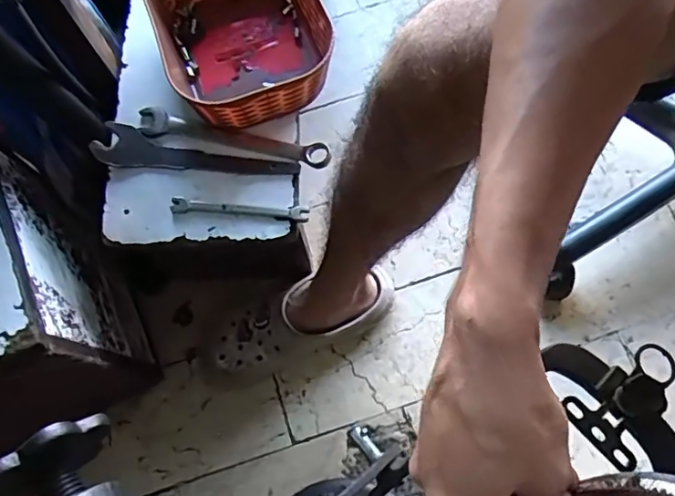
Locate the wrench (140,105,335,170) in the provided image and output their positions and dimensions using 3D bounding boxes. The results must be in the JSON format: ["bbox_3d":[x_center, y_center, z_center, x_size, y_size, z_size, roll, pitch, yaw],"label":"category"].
[{"bbox_3d":[-0.108,-0.112,0.558,0.199,0.008,0.031,14,72,7],"label":"wrench"}]

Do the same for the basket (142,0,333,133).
[{"bbox_3d":[-0.100,-0.225,0.560,0.163,0.070,0.207,-22,72,-5],"label":"basket"}]

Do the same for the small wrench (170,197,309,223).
[{"bbox_3d":[-0.096,-0.037,0.533,0.133,0.006,0.016,5,72,4],"label":"small wrench"}]

